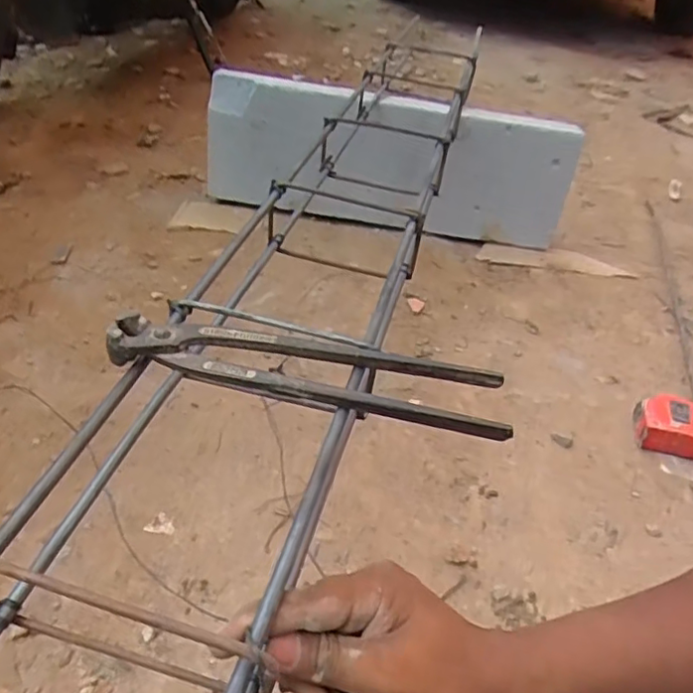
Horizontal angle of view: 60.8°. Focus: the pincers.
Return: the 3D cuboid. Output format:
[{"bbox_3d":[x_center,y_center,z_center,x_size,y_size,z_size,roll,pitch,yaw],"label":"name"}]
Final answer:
[{"bbox_3d":[-0.021,0.012,0.358,0.235,0.031,0.047,9,41,1],"label":"pincers"}]

